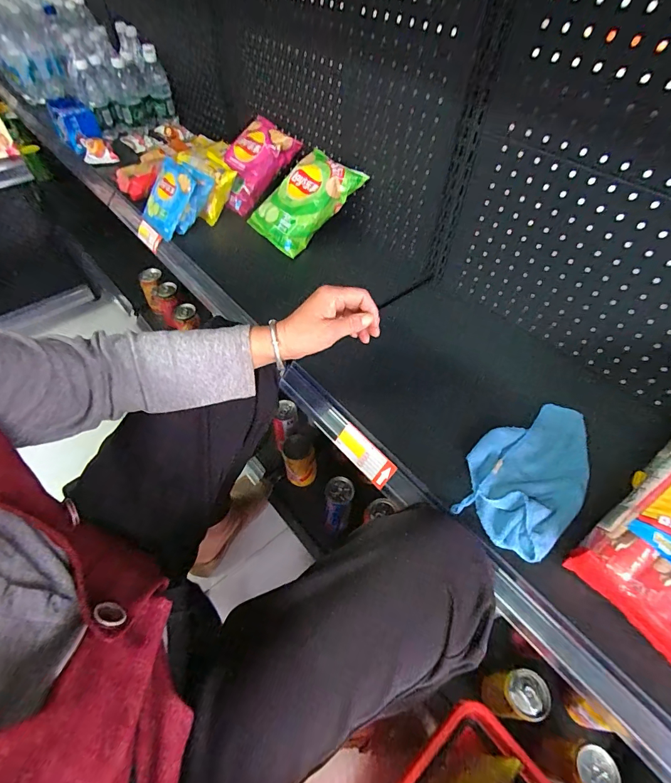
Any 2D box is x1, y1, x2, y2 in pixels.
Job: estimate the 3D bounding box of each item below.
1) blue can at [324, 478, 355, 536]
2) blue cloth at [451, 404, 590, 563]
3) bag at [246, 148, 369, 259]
[{"bbox_3d":[0.005,0.226,0.758,0.053,0.156,0.054,1,52,-1],"label":"blue can"},{"bbox_3d":[0.248,0.095,0.486,0.129,0.023,0.222,36,59,23],"label":"blue cloth"},{"bbox_3d":[-0.064,-0.387,0.774,0.151,0.043,0.210,43,92,20],"label":"bag"}]

